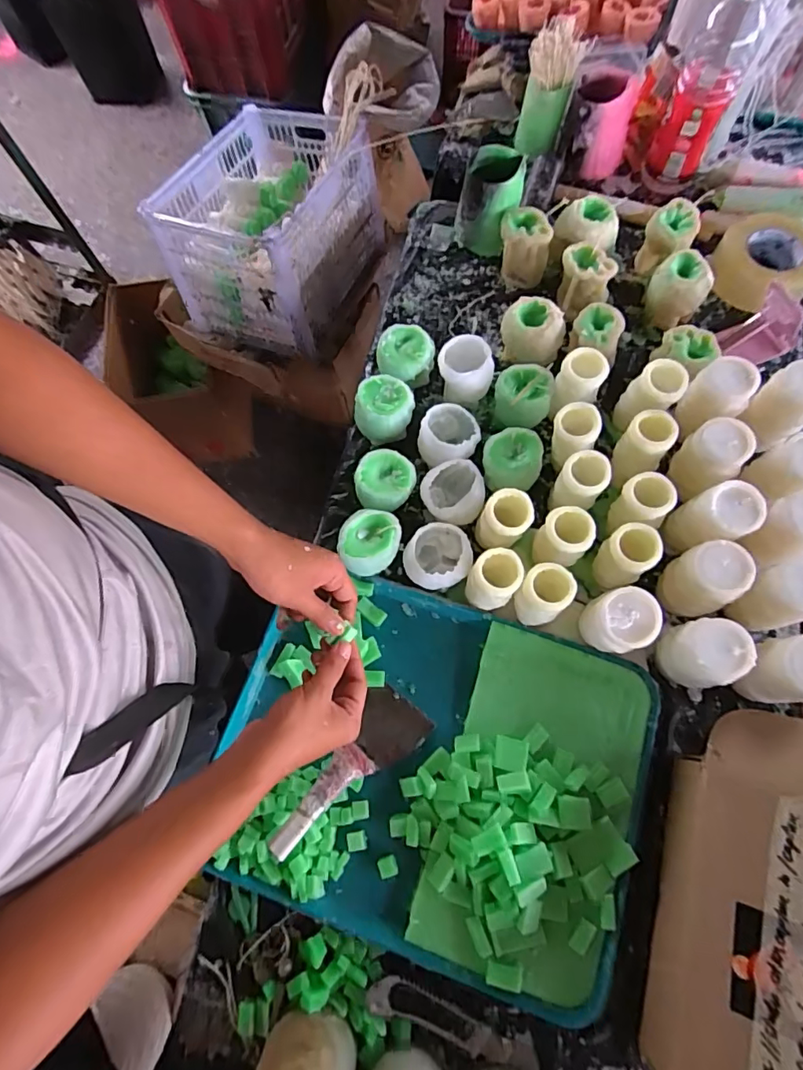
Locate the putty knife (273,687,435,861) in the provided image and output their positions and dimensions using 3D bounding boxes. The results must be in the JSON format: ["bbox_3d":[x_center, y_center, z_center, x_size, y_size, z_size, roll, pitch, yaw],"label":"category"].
[{"bbox_3d":[-0.061,0.251,0.554,0.074,0.026,0.197,43,65,15],"label":"putty knife"}]

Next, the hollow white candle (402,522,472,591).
[{"bbox_3d":[0.042,0.030,0.603,0.073,0.062,0.068,-1,71,2],"label":"hollow white candle"}]

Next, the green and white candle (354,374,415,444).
[{"bbox_3d":[-0.021,-0.161,0.669,0.076,0.055,0.073,-5,71,1],"label":"green and white candle"}]

